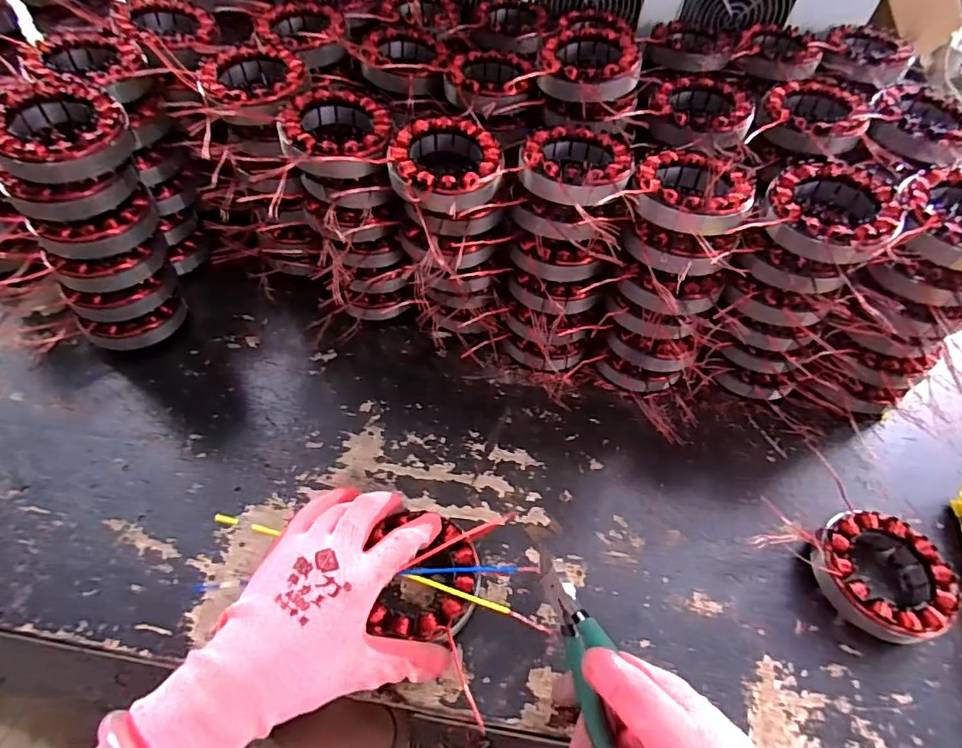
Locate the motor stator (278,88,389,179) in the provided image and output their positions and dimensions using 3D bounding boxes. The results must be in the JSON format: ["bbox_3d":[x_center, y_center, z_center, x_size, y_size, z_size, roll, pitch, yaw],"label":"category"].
[{"bbox_3d":[-0.114,-0.186,0.407,0.086,0.032,0.102,-3,55,-6],"label":"motor stator"}]

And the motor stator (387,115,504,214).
[{"bbox_3d":[-0.027,-0.163,0.396,0.084,0.022,0.088,1,54,-3],"label":"motor stator"}]

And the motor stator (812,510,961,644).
[{"bbox_3d":[0.294,0.145,0.381,0.083,0.033,0.085,2,54,-3],"label":"motor stator"}]

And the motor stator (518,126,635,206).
[{"bbox_3d":[0.073,-0.158,0.407,0.084,0.042,0.094,28,57,16],"label":"motor stator"}]

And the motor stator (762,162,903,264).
[{"bbox_3d":[0.256,-0.119,0.375,0.087,0.026,0.087,2,54,-3],"label":"motor stator"}]

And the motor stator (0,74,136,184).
[{"bbox_3d":[-0.307,-0.175,0.378,0.086,0.039,0.087,-34,63,-25],"label":"motor stator"}]

